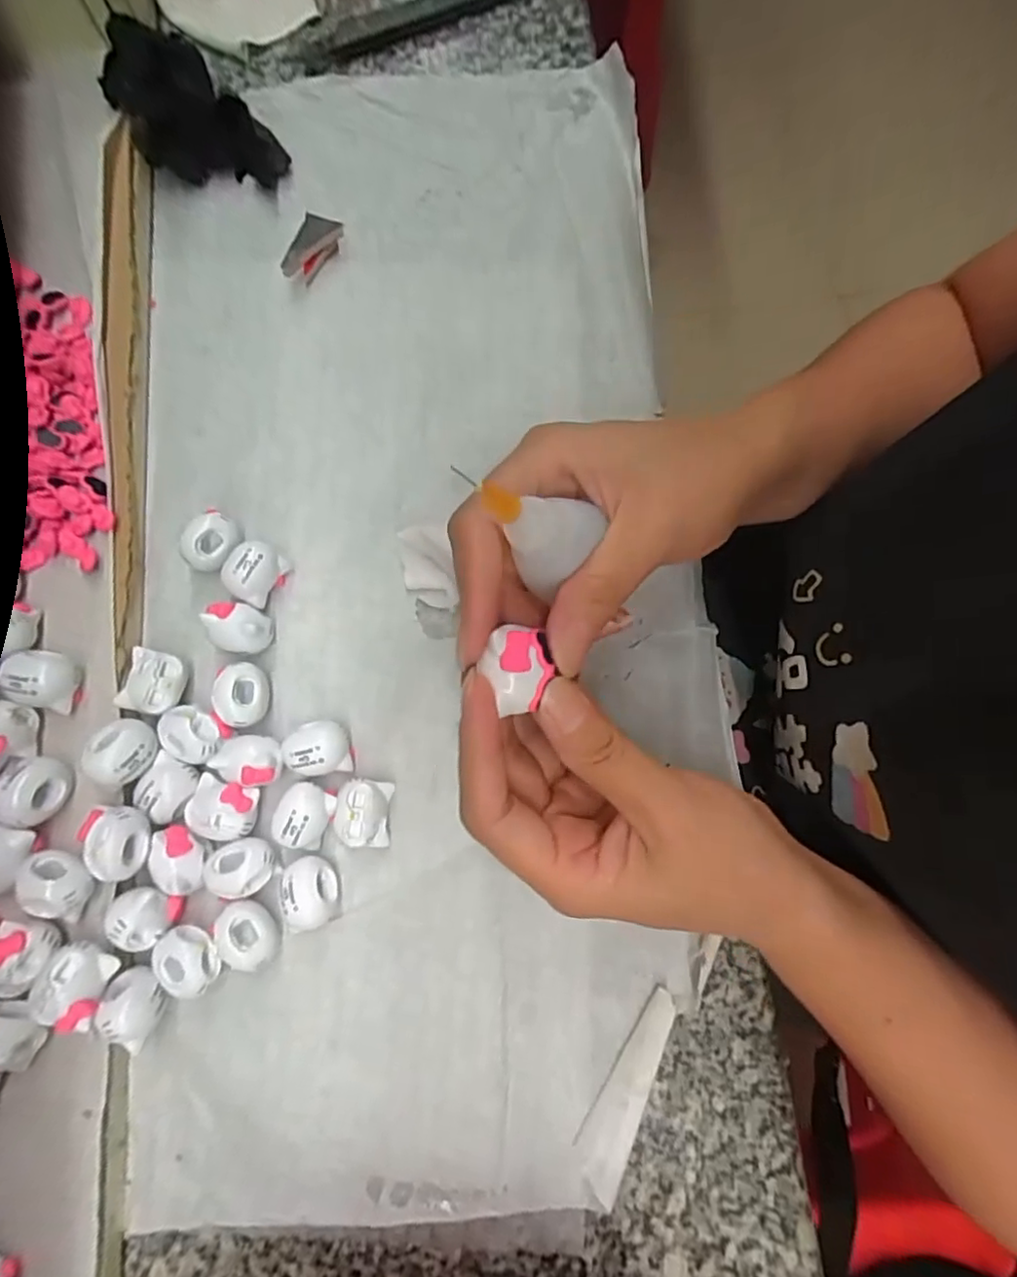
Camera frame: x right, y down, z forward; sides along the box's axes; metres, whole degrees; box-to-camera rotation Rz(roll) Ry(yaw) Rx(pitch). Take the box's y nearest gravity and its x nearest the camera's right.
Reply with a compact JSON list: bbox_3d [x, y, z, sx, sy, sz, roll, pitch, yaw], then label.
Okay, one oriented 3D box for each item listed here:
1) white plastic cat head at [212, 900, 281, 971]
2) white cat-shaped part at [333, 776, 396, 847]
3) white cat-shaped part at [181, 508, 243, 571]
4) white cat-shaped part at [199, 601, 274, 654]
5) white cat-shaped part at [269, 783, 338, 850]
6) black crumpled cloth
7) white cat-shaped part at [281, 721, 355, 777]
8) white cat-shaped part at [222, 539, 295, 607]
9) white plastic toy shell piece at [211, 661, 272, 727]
[{"bbox_3d":[-0.096,0.109,0.229,0.018,0.019,0.024,-23,80,-5],"label":"white plastic cat head"},{"bbox_3d":[-0.056,0.067,0.238,0.021,0.018,0.025,6,79,0],"label":"white cat-shaped part"},{"bbox_3d":[-0.125,-0.040,0.259,0.019,0.018,0.025,37,80,6],"label":"white cat-shaped part"},{"bbox_3d":[-0.110,-0.004,0.253,0.025,0.020,0.020,23,79,4],"label":"white cat-shaped part"},{"bbox_3d":[-0.080,0.067,0.237,0.024,0.017,0.024,20,79,3],"label":"white cat-shaped part"},{"bbox_3d":[-0.156,-0.251,0.293,0.055,0.031,0.087,-41,82,-8],"label":"black crumpled cloth"},{"bbox_3d":[-0.075,0.043,0.243,0.027,0.018,0.020,2,79,-1],"label":"white cat-shaped part"},{"bbox_3d":[-0.108,-0.029,0.257,0.022,0.019,0.024,28,79,4],"label":"white cat-shaped part"},{"bbox_3d":[-0.107,0.023,0.248,0.020,0.018,0.025,6,79,0],"label":"white plastic toy shell piece"}]

